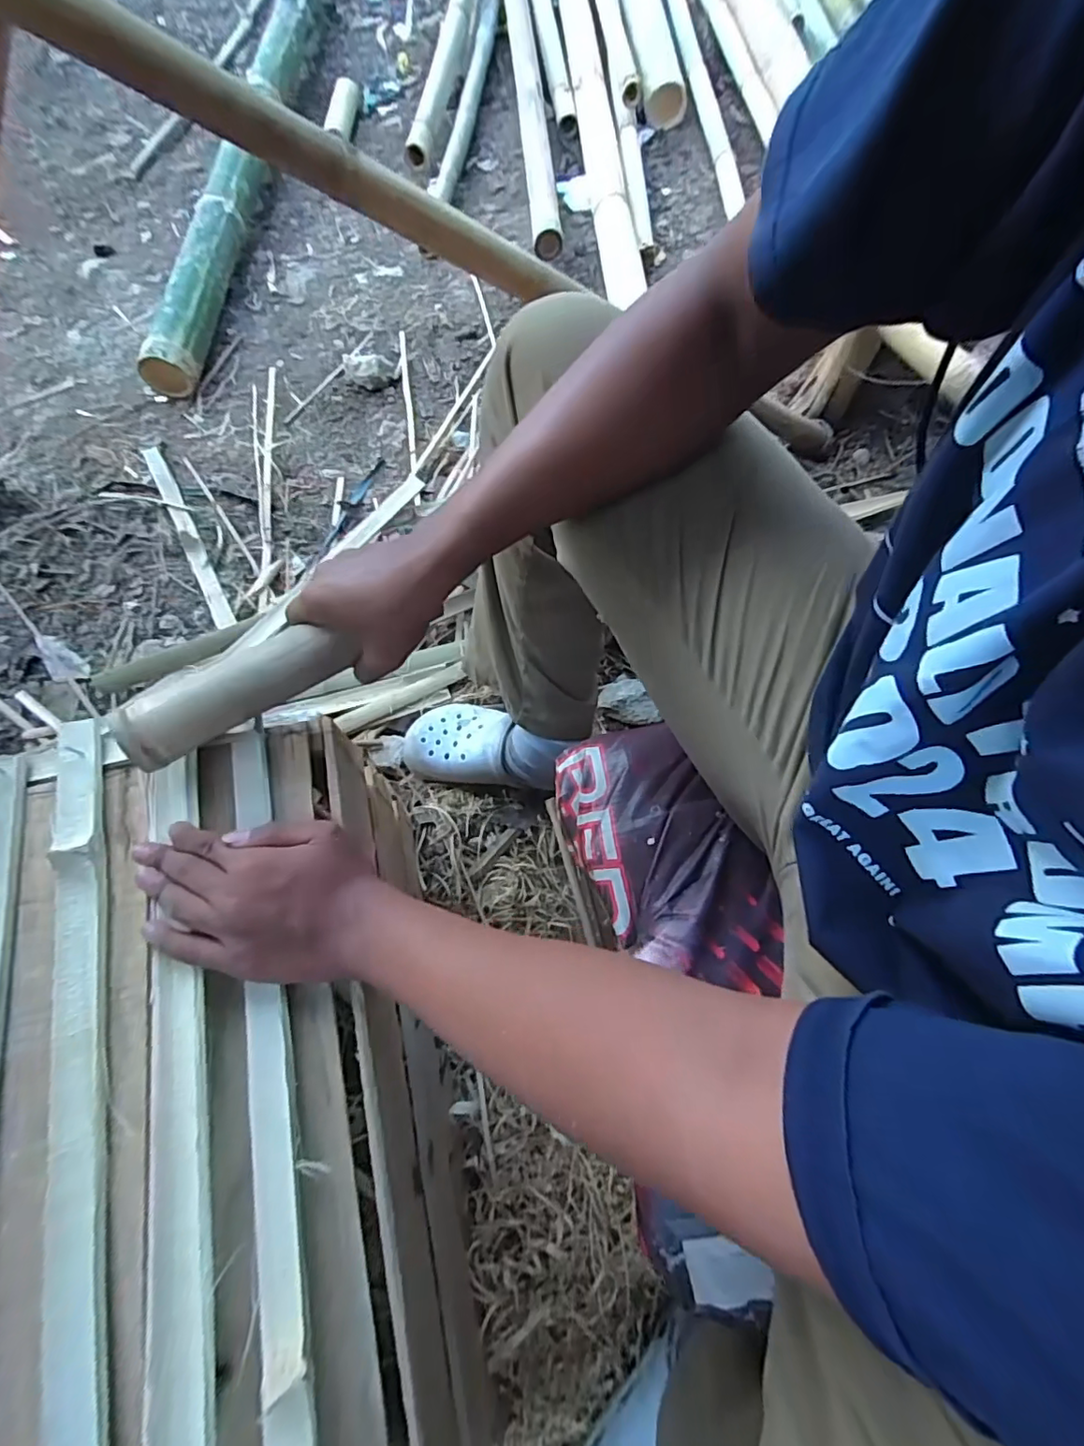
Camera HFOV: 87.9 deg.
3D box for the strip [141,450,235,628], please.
[{"bbox_3d":[-0.596,-0.320,0.943,0.032,0.011,0.412,-29,71,-7],"label":"strip"}]

